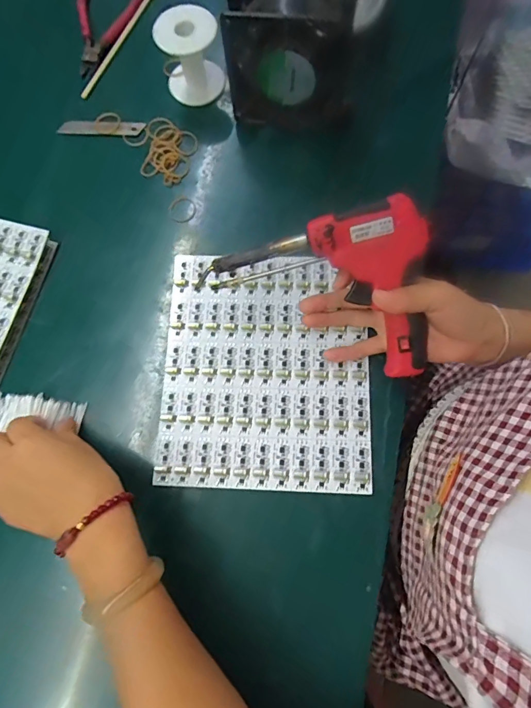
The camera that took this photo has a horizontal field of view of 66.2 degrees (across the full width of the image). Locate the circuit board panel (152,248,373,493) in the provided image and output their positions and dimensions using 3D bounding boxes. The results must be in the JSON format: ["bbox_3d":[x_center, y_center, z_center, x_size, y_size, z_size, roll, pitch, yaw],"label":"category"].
[{"bbox_3d":[0.000,0.010,0.398,0.196,0.006,0.230,1,75,3],"label":"circuit board panel"}]

